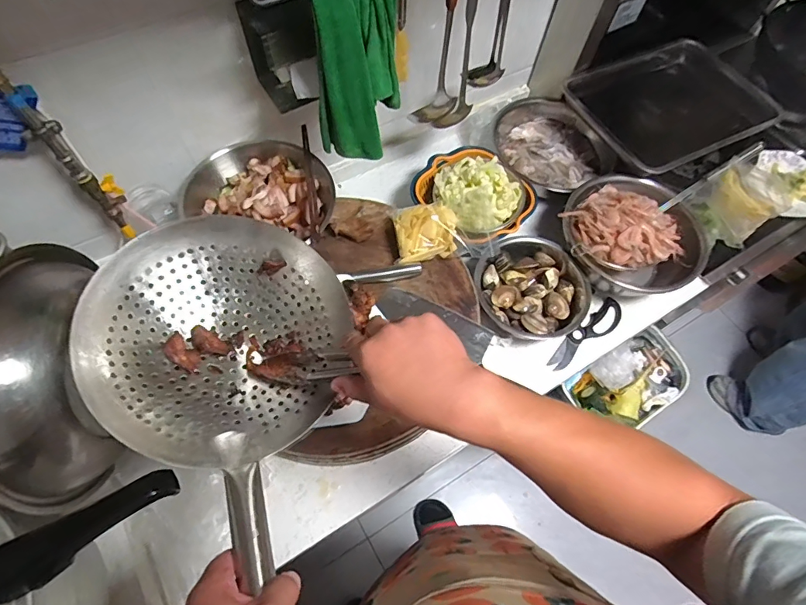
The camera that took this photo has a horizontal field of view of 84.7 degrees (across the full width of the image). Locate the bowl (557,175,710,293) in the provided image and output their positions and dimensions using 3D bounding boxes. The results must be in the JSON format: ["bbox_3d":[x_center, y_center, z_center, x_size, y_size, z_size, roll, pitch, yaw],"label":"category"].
[{"bbox_3d":[0.424,-0.133,0.809,0.247,0.137,0.240,1,63,-2],"label":"bowl"}]

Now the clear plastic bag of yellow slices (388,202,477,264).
[{"bbox_3d":[0.045,-0.123,0.773,0.122,0.055,0.106,-12,65,-9],"label":"clear plastic bag of yellow slices"}]

